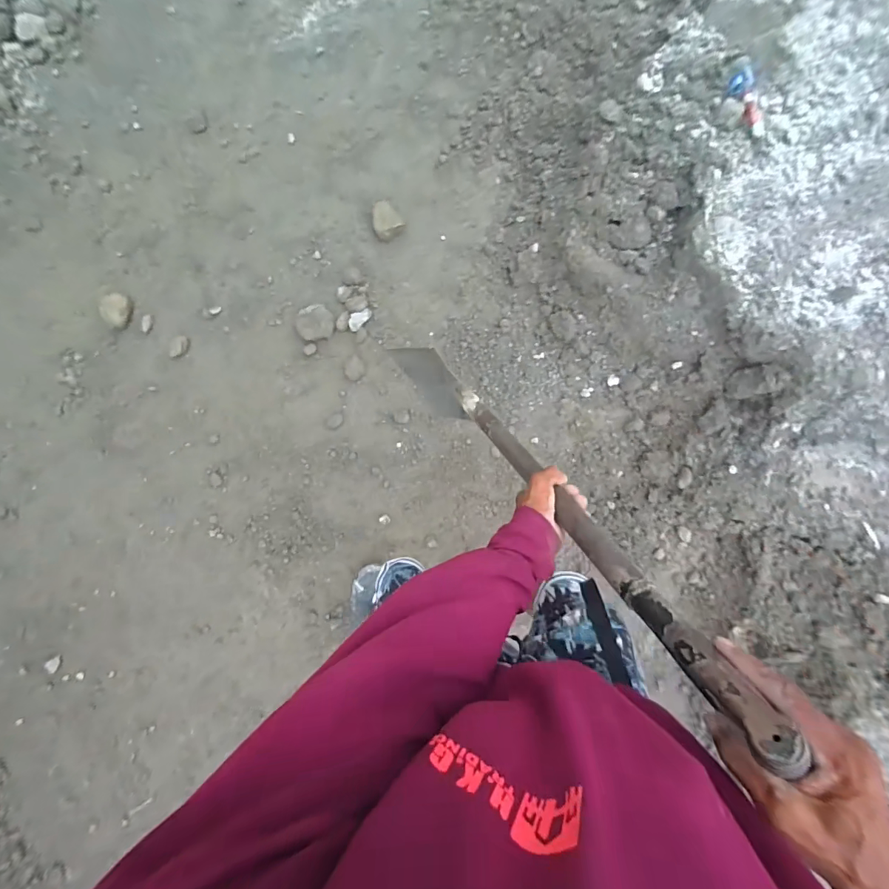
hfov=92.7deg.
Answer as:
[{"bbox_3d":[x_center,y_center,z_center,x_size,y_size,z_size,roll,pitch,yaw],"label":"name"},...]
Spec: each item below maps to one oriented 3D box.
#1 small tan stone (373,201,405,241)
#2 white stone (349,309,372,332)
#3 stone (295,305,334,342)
[{"bbox_3d":[-0.183,-0.695,1.324,0.088,0.055,0.095,-1,84,7],"label":"small tan stone"},{"bbox_3d":[-0.267,-0.394,1.328,0.045,0.024,0.086,41,90,9],"label":"white stone"},{"bbox_3d":[-0.409,-0.378,1.326,0.141,0.045,0.108,-3,84,6],"label":"stone"}]

